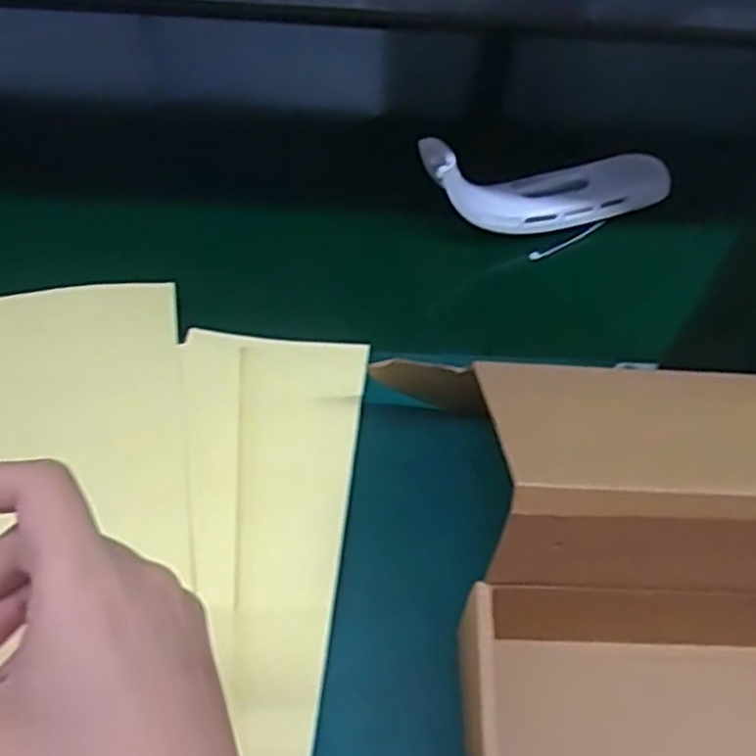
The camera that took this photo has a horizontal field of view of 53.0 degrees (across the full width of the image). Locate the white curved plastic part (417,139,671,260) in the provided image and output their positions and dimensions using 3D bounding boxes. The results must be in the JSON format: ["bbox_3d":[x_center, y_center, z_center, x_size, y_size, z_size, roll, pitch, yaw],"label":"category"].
[{"bbox_3d":[0.118,-0.131,0.539,0.190,0.054,0.063,-7,54,-24],"label":"white curved plastic part"}]

